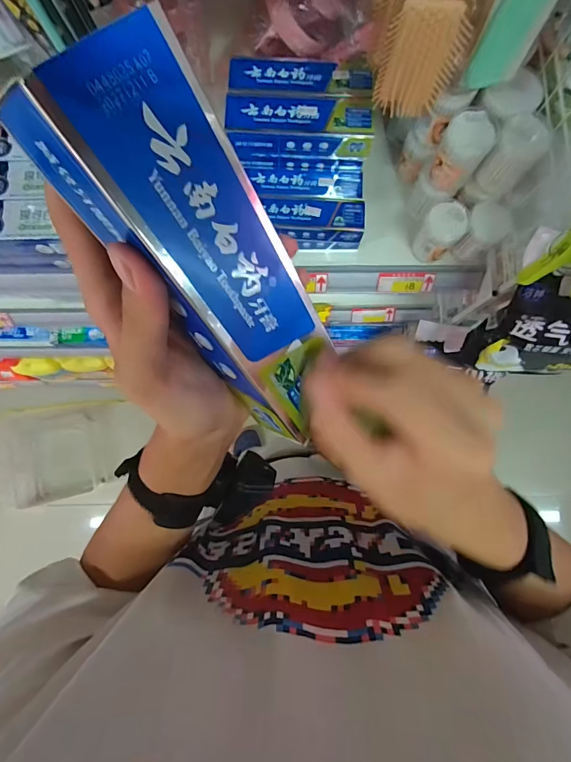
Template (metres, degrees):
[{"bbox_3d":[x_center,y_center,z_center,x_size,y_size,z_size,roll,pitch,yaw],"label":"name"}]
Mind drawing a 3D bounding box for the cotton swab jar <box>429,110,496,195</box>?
[{"bbox_3d":[0.221,-0.291,0.486,0.055,0.076,0.058,37,83,4],"label":"cotton swab jar"}]

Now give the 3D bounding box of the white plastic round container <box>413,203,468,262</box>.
[{"bbox_3d":[0.223,-0.214,0.548,0.049,0.073,0.055,39,83,5],"label":"white plastic round container"}]

